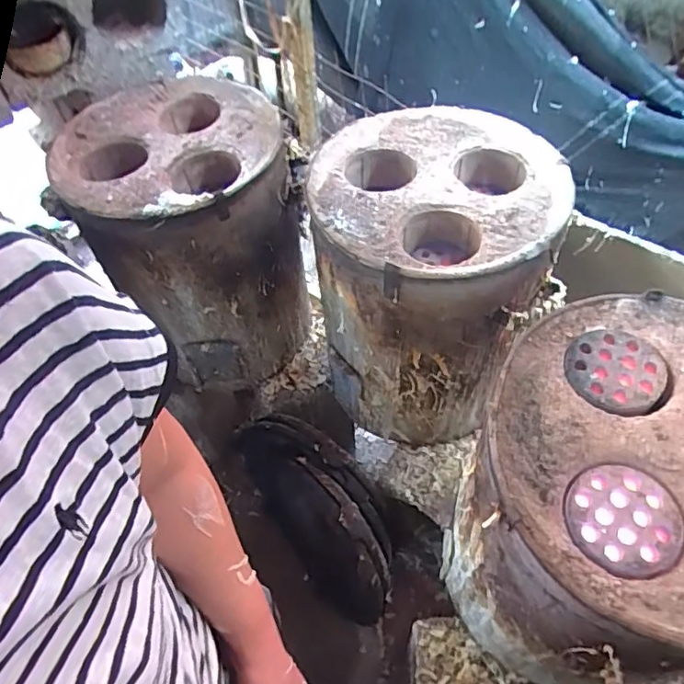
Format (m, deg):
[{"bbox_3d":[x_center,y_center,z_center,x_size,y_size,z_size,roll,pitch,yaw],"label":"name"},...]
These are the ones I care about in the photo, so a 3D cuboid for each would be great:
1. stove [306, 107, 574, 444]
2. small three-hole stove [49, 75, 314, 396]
[{"bbox_3d":[0.141,-0.096,0.957,0.352,0.437,0.353,6,55,6],"label":"stove"},{"bbox_3d":[-0.265,-0.181,1.058,0.339,0.457,0.360,-18,56,-10],"label":"small three-hole stove"}]

